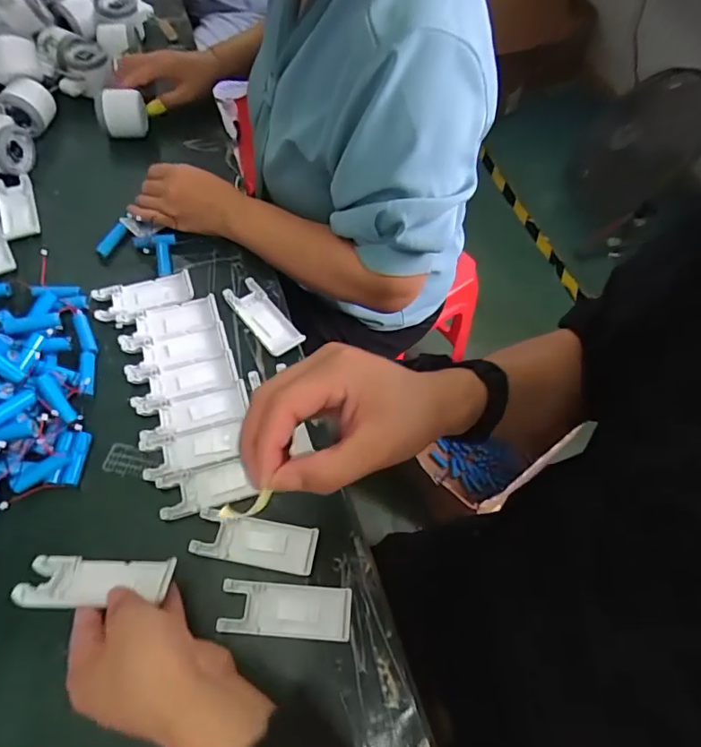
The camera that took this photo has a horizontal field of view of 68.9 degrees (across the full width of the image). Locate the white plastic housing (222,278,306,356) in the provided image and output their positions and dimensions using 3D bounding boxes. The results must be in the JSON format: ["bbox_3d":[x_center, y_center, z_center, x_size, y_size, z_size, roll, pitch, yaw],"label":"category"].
[{"bbox_3d":[-0.095,-0.062,0.560,0.040,0.009,0.105,-33,67,-22],"label":"white plastic housing"}]

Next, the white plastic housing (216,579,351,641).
[{"bbox_3d":[-0.052,0.191,0.414,0.103,0.007,0.039,5,59,-1],"label":"white plastic housing"}]

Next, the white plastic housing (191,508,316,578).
[{"bbox_3d":[-0.082,0.145,0.444,0.103,0.007,0.040,10,59,2],"label":"white plastic housing"}]

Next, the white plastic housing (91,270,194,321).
[{"bbox_3d":[-0.230,-0.088,0.570,0.104,0.012,0.046,-17,62,-14],"label":"white plastic housing"}]

